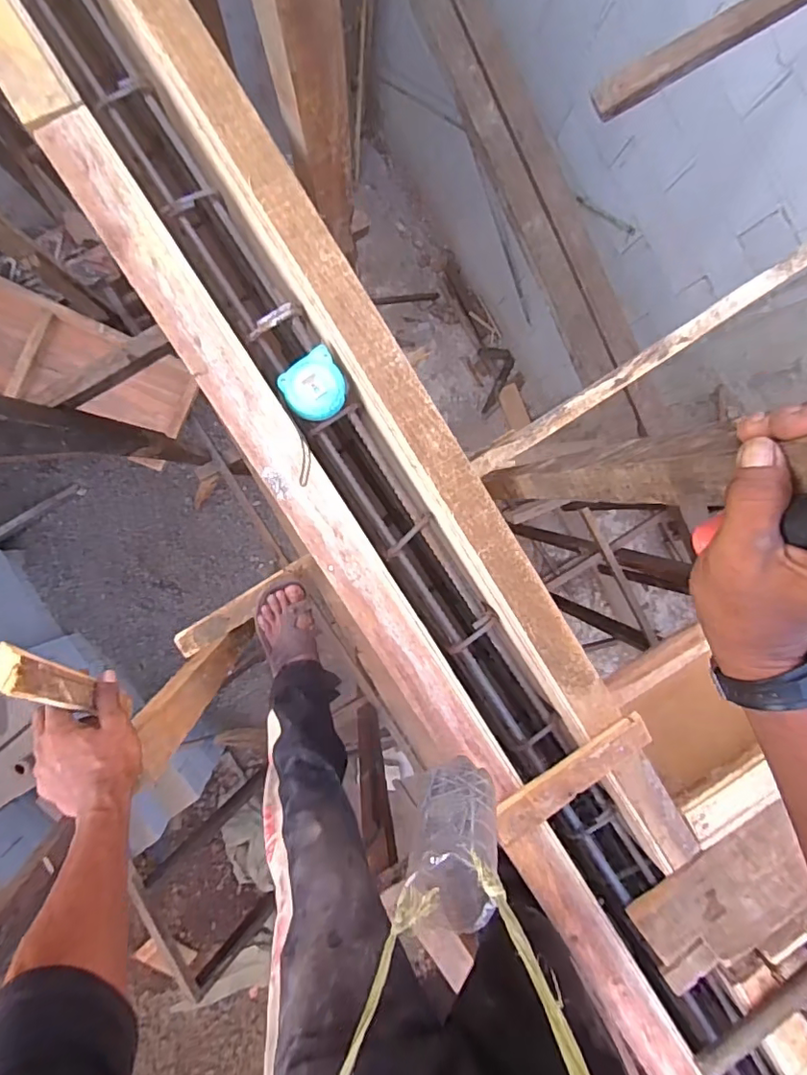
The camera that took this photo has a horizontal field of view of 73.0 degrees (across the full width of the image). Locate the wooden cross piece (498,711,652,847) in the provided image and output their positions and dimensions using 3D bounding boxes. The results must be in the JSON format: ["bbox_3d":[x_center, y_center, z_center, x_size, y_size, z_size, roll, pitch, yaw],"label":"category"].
[{"bbox_3d":[0.221,0.317,0.720,0.235,0.021,0.049,-33,96,-4],"label":"wooden cross piece"}]

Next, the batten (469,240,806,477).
[{"bbox_3d":[0.712,-0.511,1.099,1.325,0.070,0.048,-34,96,-4],"label":"batten"}]

